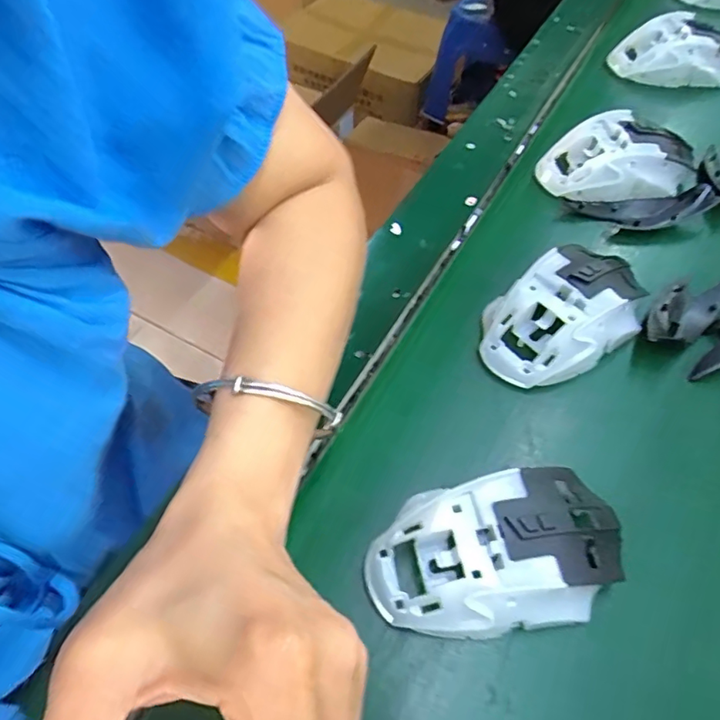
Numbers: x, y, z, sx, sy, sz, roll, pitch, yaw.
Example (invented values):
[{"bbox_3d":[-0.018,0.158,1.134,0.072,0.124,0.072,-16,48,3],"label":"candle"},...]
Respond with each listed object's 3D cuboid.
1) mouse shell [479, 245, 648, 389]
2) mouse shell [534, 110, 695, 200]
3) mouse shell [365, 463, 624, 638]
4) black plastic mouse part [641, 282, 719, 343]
[{"bbox_3d":[0.120,-0.029,0.319,0.101,0.032,0.063,-25,61,-16],"label":"mouse shell"},{"bbox_3d":[0.190,-0.149,0.401,0.110,0.035,0.065,0,57,-1],"label":"mouse shell"},{"bbox_3d":[0.061,0.086,0.245,0.112,0.035,0.061,-8,58,-6],"label":"mouse shell"},{"bbox_3d":[0.202,-0.035,0.331,0.091,0.014,0.031,-35,64,-21],"label":"black plastic mouse part"}]

